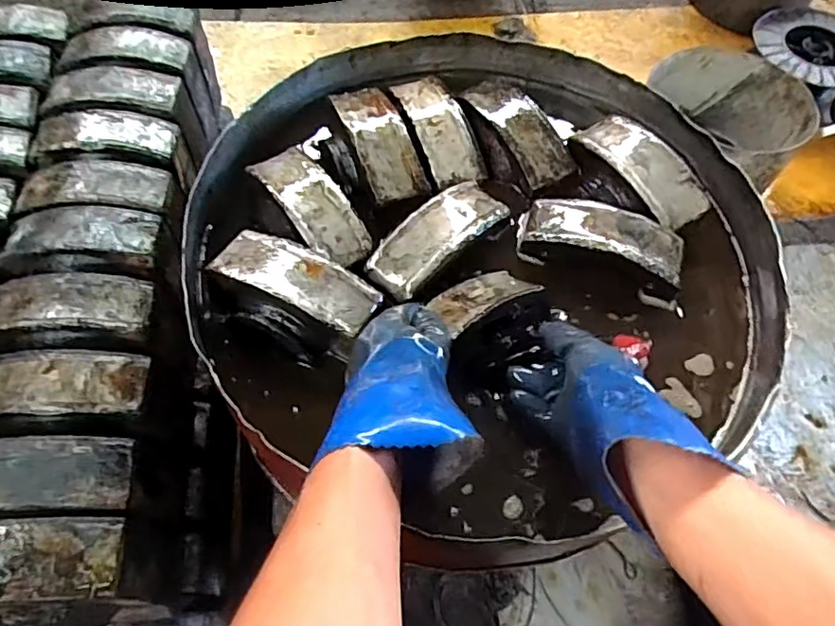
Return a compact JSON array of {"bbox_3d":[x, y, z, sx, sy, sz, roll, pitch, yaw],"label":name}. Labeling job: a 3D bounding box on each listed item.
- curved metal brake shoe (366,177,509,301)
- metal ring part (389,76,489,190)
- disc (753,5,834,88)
[{"bbox_3d":[0.021,-0.078,0.573,0.152,0.026,0.061,-39,70,-21],"label":"curved metal brake shoe"},{"bbox_3d":[0.023,-0.205,0.643,0.060,0.031,0.145,-18,64,-12],"label":"metal ring part"},{"bbox_3d":[0.814,-0.561,1.195,0.235,0.026,0.215,1,61,-2],"label":"disc"}]

